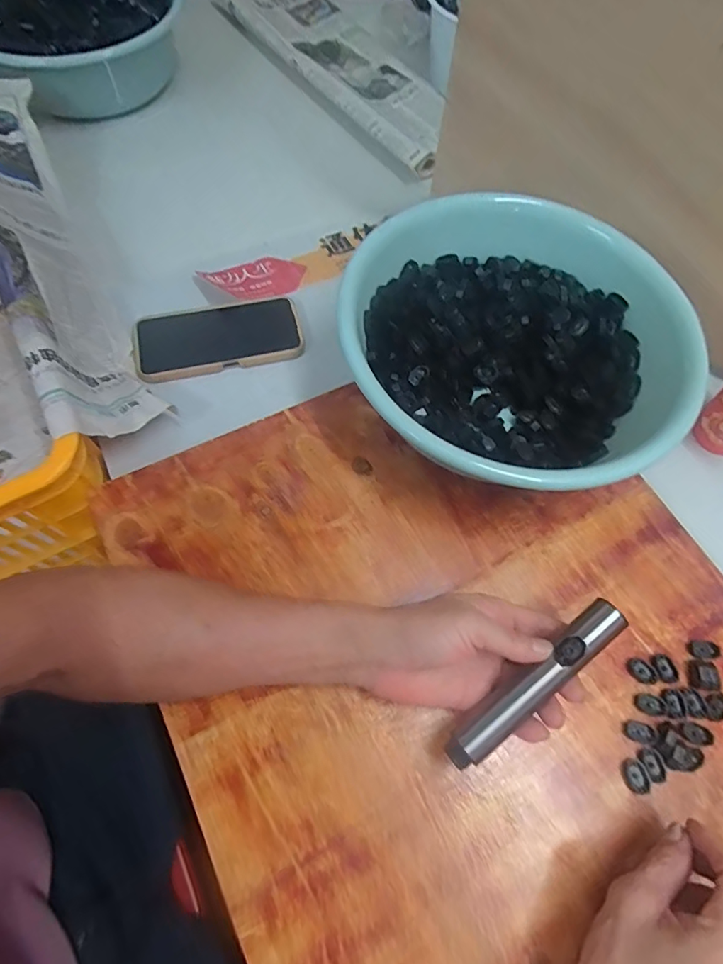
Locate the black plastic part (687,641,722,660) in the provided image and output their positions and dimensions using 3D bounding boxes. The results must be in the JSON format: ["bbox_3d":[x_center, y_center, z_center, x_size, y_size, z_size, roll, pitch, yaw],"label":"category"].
[{"bbox_3d":[0.276,0.135,0.399,0.024,0.007,0.015,2,64,-3],"label":"black plastic part"}]

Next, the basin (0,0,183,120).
[{"bbox_3d":[-0.407,-0.651,0.707,0.304,0.121,0.314,-24,68,-14],"label":"basin"}]

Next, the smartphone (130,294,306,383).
[{"bbox_3d":[-0.149,-0.150,0.518,0.170,0.016,0.081,-13,66,-10],"label":"smartphone"}]

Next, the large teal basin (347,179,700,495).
[{"bbox_3d":[0.129,-0.117,0.454,0.286,0.105,0.264,1,65,-3],"label":"large teal basin"}]

